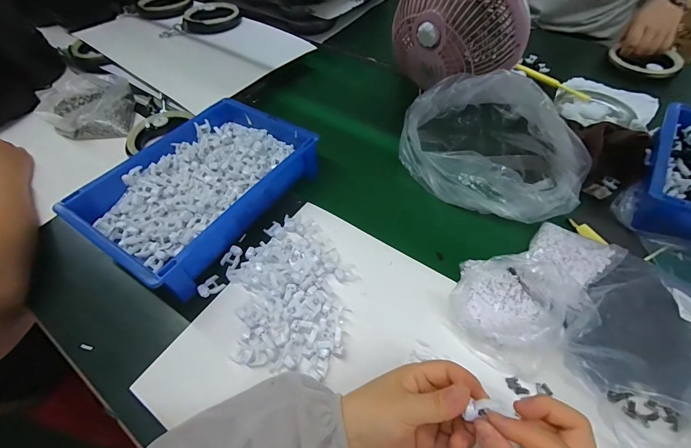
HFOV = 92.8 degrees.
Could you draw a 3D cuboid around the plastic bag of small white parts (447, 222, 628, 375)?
[{"bbox_3d":[0.217,0.070,0.378,0.211,0.040,0.132,-27,57,-15],"label":"plastic bag of small white parts"}]

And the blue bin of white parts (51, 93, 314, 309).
[{"bbox_3d":[-0.201,-0.061,0.473,0.201,0.063,0.299,27,60,22],"label":"blue bin of white parts"}]

